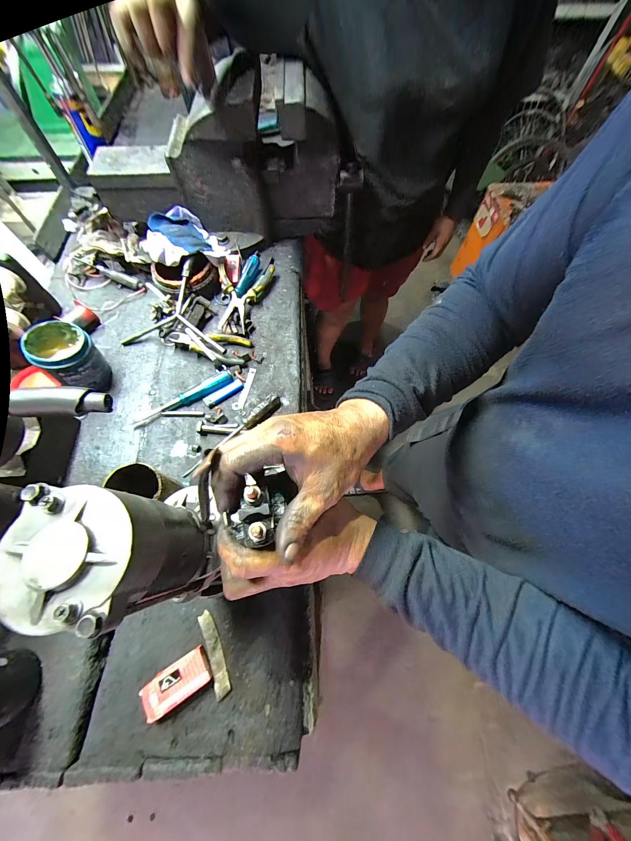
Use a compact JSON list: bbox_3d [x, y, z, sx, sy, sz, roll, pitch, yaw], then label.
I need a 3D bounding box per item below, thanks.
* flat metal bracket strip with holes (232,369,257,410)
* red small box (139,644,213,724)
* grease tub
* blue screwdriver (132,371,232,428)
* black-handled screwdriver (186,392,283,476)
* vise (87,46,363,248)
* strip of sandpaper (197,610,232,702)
[{"bbox_3d":[-0.142,-0.064,0.576,0.019,0.008,0.095,14,68,7],"label":"flat metal bracket strip with holes"},{"bbox_3d":[-0.184,0.349,0.381,0.080,0.022,0.045,-29,70,-11],"label":"red small box"},{"bbox_3d":[-0.421,-0.109,0.500,0.081,0.104,0.083,0,67,1],"label":"grease tub"},{"bbox_3d":[-0.250,-0.039,0.544,0.195,0.017,0.023,-32,70,-12],"label":"blue screwdriver"},{"bbox_3d":[-0.146,0.028,0.521,0.211,0.019,0.025,-43,73,-15],"label":"black-handled screwdriver"},{"bbox_3d":[-0.184,-0.523,0.601,0.523,0.292,0.184,4,67,3],"label":"vise"},{"bbox_3d":[-0.144,0.329,0.408,0.019,0.013,0.103,-24,69,-9],"label":"strip of sandpaper"}]

